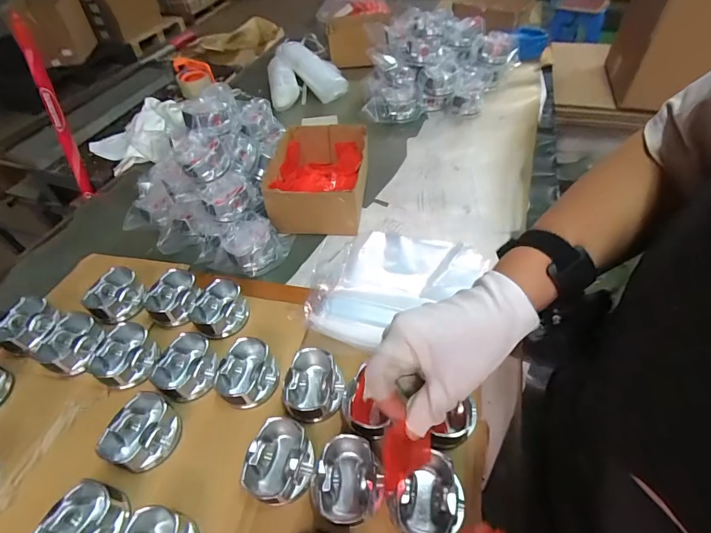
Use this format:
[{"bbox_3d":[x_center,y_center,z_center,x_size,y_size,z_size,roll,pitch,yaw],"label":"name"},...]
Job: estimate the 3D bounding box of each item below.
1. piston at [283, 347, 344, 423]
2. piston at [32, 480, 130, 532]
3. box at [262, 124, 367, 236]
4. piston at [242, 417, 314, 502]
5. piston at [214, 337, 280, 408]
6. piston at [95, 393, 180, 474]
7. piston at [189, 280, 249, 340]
[{"bbox_3d":[-0.044,0.133,0.420,0.062,0.043,0.070,-2,49,2],"label":"piston"},{"bbox_3d":[-0.249,0.243,0.345,0.061,0.046,0.069,8,50,10],"label":"piston"},{"bbox_3d":[-0.066,-0.158,0.658,0.162,0.087,0.200,1,49,4],"label":"box"},{"bbox_3d":[-0.074,0.194,0.373,0.068,0.045,0.077,11,50,12],"label":"piston"},{"bbox_3d":[-0.125,0.126,0.435,0.062,0.040,0.069,30,57,26],"label":"piston"},{"bbox_3d":[-0.226,0.180,0.402,0.063,0.043,0.076,16,52,17],"label":"piston"},{"bbox_3d":[-0.182,0.061,0.502,0.064,0.044,0.076,31,57,26],"label":"piston"}]

